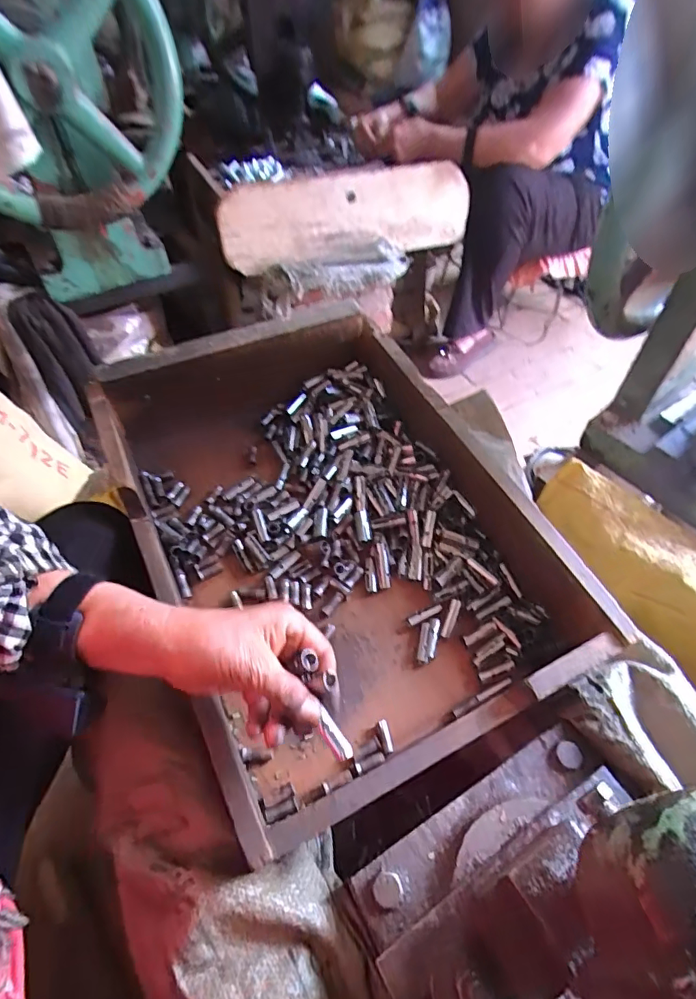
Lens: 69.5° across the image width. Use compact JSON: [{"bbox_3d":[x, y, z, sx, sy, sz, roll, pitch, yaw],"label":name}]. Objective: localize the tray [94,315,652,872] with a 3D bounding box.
[{"bbox_3d":[-0.017,0.020,0.484,0.326,0.144,0.443,-22,55,-18],"label":"tray"}]

